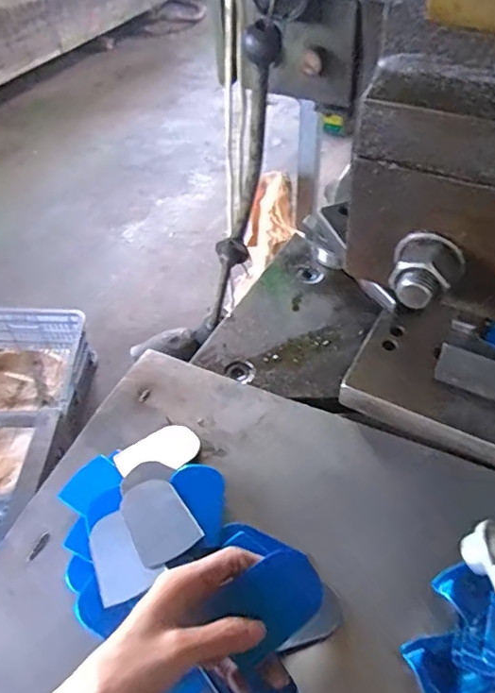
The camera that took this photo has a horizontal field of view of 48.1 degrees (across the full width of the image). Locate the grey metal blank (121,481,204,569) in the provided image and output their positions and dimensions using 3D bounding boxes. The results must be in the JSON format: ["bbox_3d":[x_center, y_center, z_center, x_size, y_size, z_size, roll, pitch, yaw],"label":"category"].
[{"bbox_3d":[-0.067,0.128,0.411,0.045,0.004,0.065,-27,51,-20],"label":"grey metal blank"}]

